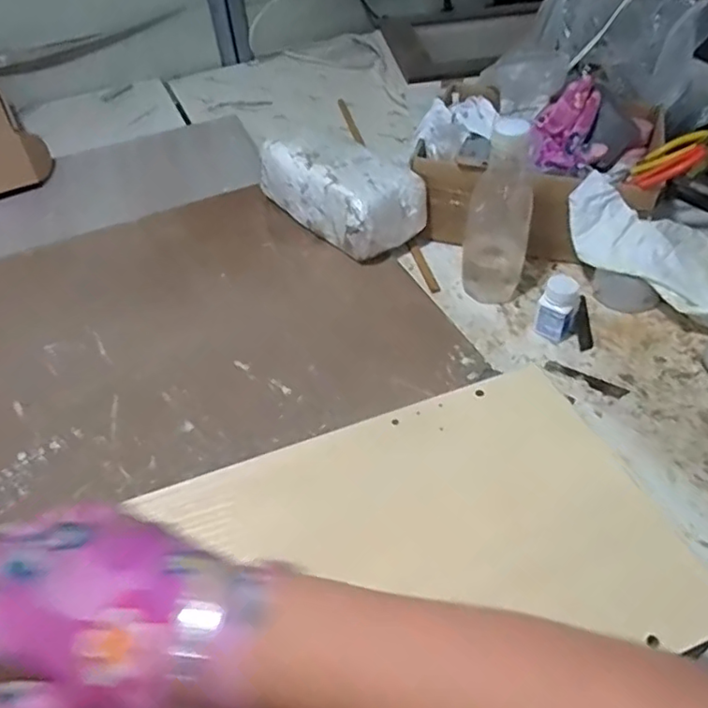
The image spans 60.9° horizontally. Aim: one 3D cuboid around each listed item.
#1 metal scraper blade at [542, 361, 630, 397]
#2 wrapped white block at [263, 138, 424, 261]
[{"bbox_3d":[0.264,0.028,0.684,0.091,0.004,0.020,22,53,23],"label":"metal scraper blade"},{"bbox_3d":[-0.020,-0.232,0.858,0.124,0.112,0.232,-33,53,-23],"label":"wrapped white block"}]

